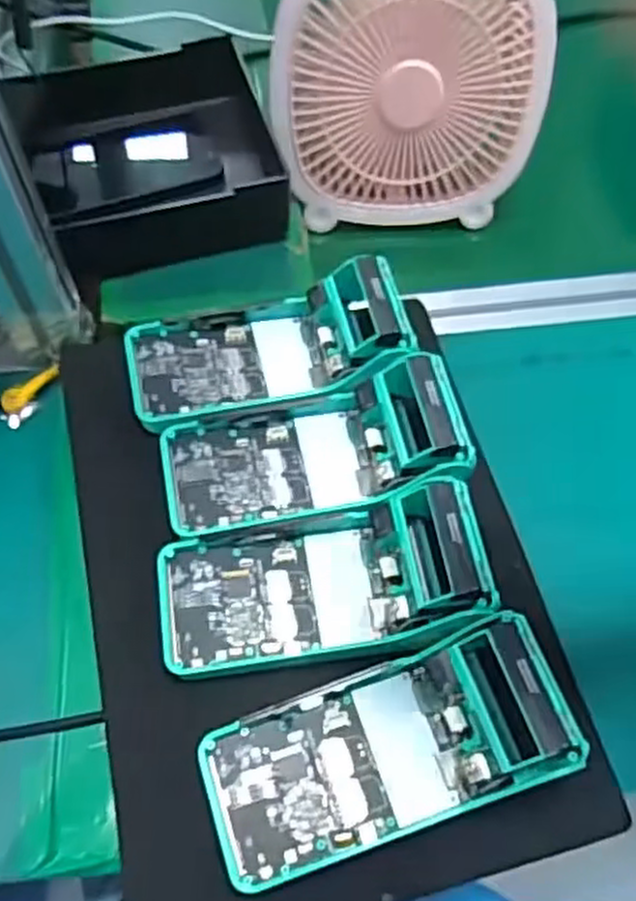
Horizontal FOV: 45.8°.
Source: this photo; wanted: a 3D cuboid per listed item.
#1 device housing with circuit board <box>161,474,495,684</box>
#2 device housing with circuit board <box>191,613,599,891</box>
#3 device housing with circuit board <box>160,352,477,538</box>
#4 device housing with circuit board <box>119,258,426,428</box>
[{"bbox_3d":[0.001,0.065,0.400,0.170,0.037,0.080,-7,60,-3],"label":"device housing with circuit board"},{"bbox_3d":[0.032,0.141,0.359,0.168,0.032,0.076,-16,61,-9],"label":"device housing with circuit board"},{"bbox_3d":[-0.004,-0.004,0.436,0.169,0.043,0.076,-7,60,-4],"label":"device housing with circuit board"},{"bbox_3d":[-0.033,-0.067,0.472,0.169,0.045,0.080,-11,60,-6],"label":"device housing with circuit board"}]

